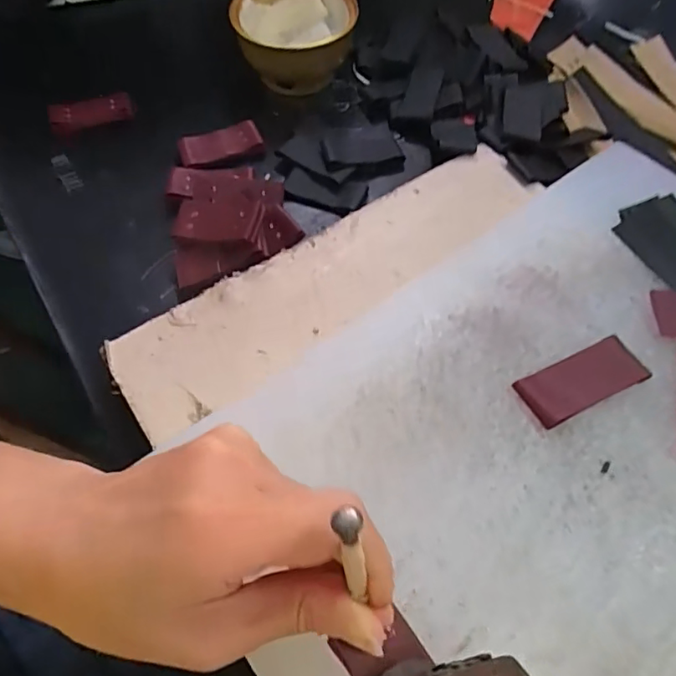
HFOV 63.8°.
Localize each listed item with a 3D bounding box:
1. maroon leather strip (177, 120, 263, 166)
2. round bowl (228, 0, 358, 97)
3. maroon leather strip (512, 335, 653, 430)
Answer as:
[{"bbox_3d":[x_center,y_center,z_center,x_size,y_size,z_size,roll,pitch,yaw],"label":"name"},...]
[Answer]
[{"bbox_3d":[-0.089,-0.148,0.412,0.061,0.007,0.023,-21,82,-10],"label":"maroon leather strip"},{"bbox_3d":[-0.034,-0.247,0.441,0.092,0.051,0.094,-1,60,2],"label":"round bowl"},{"bbox_3d":[0.119,0.021,0.265,0.060,0.006,0.027,-23,61,-11],"label":"maroon leather strip"}]

